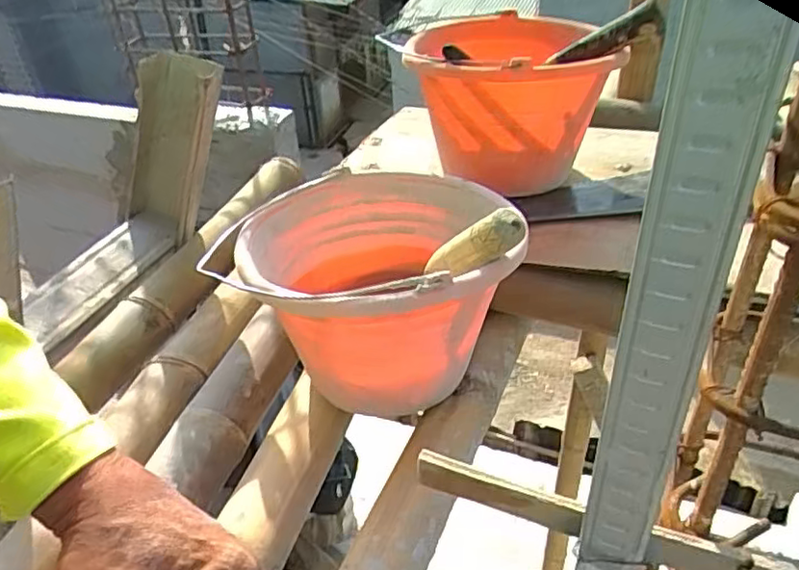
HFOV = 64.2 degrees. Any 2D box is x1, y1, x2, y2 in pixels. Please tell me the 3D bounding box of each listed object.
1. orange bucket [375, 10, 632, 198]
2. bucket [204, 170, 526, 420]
[{"bbox_3d":[0.116,-0.209,0.732,0.206,0.147,0.226,-2,36,2],"label":"orange bucket"},{"bbox_3d":[-0.020,0.003,0.583,0.220,0.181,0.210,-2,36,2],"label":"bucket"}]

